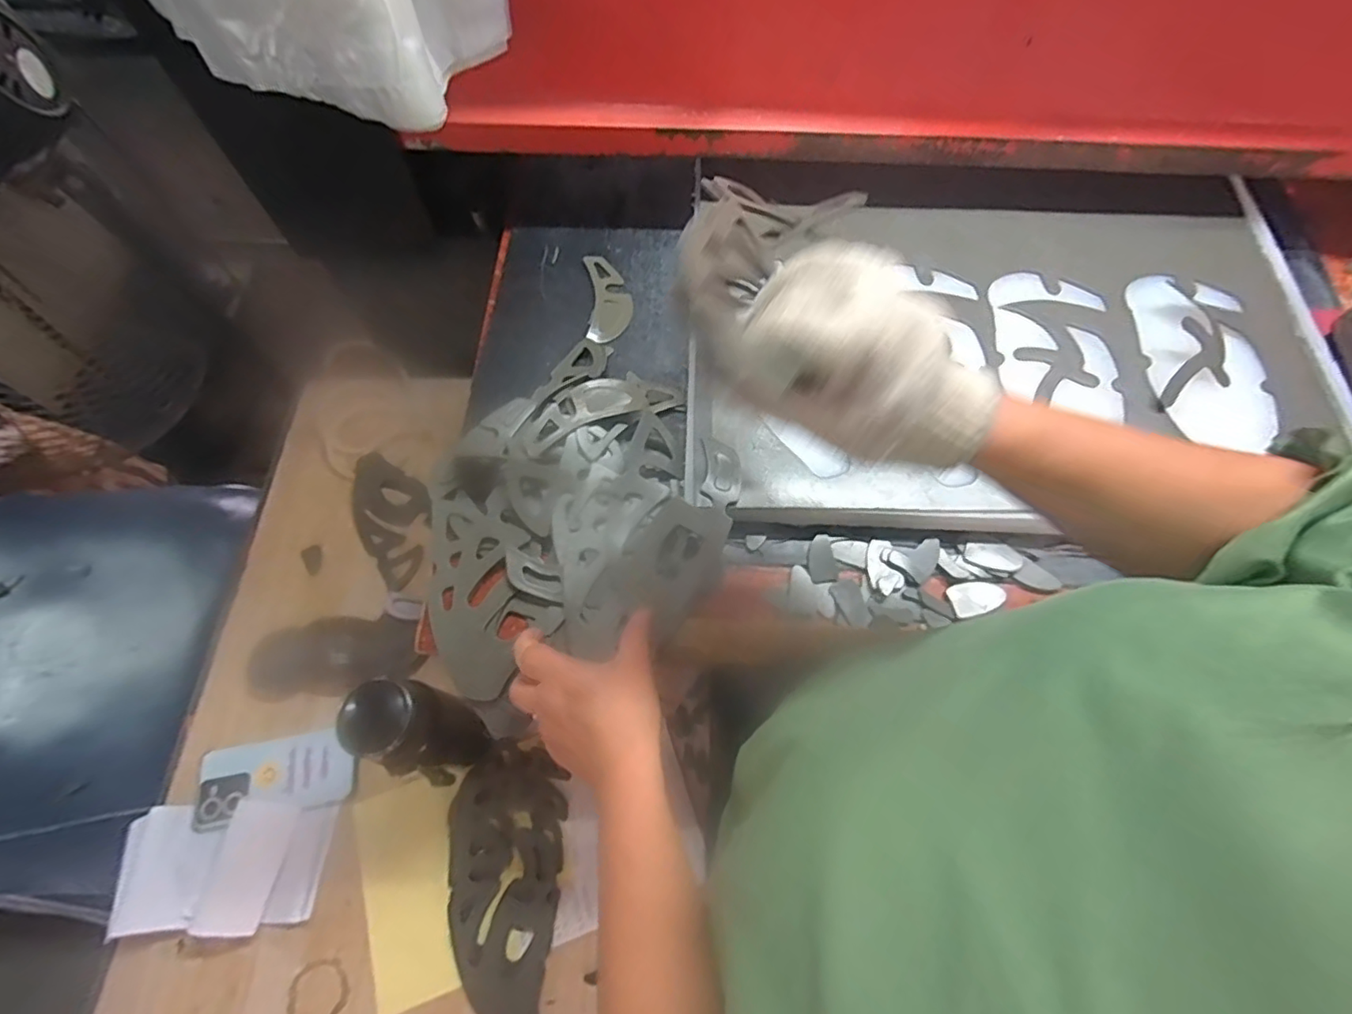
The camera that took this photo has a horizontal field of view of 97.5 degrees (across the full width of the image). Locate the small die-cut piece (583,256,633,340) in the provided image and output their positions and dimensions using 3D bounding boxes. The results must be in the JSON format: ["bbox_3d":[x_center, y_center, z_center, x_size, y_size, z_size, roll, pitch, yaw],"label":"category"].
[{"bbox_3d":[-0.069,-0.216,0.609,0.046,0.005,0.108,-3,66,-3],"label":"small die-cut piece"}]

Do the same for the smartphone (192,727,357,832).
[{"bbox_3d":[-0.444,0.298,0.659,0.157,0.015,0.081,-10,67,-6],"label":"smartphone"}]

